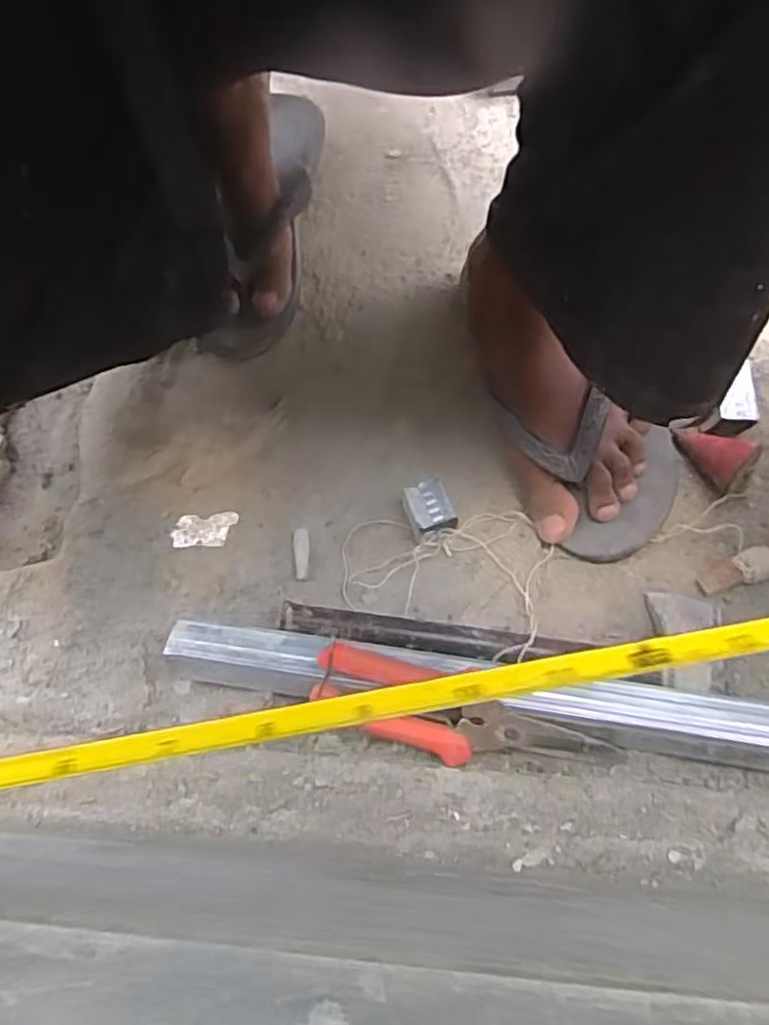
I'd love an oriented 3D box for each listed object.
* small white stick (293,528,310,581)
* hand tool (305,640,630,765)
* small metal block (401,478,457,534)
[{"bbox_3d":[-0.058,0.029,0.480,0.011,0.008,0.036,-1,69,1],"label":"small white stick"},{"bbox_3d":[0.042,0.115,0.397,0.167,0.031,0.051,8,69,4],"label":"hand tool"},{"bbox_3d":[0.030,-0.003,0.478,0.028,0.027,0.036,-17,69,-5],"label":"small metal block"}]

